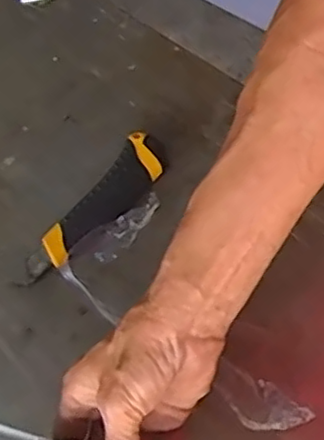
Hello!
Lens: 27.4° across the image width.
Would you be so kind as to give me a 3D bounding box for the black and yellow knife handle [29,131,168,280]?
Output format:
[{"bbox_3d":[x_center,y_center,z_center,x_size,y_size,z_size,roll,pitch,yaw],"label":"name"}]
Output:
[{"bbox_3d":[-0.051,-0.012,0.554,0.041,0.024,0.152,33,68,17],"label":"black and yellow knife handle"}]

